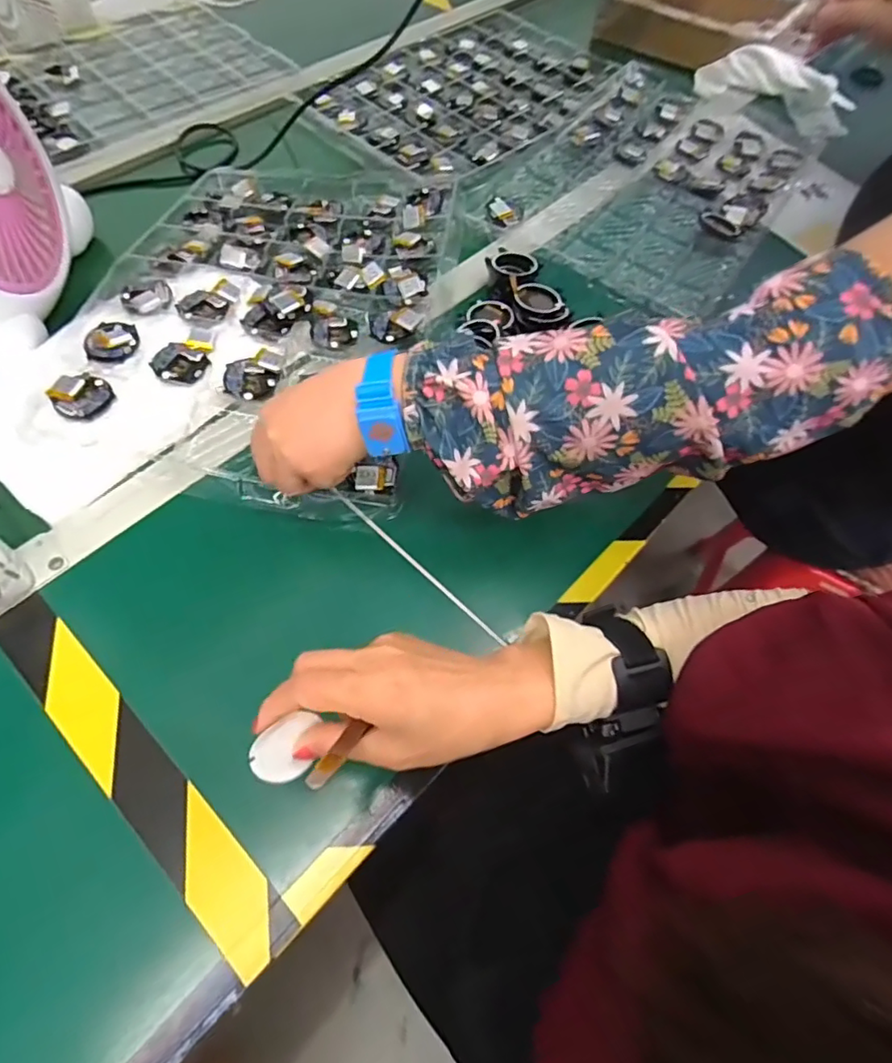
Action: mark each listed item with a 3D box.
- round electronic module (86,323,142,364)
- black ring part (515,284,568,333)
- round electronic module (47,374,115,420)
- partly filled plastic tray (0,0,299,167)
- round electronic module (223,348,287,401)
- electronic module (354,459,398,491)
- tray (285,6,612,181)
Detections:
[{"bbox_3d":[-0.286,-0.165,0.474,0.042,0.010,0.046,1,63,-1],"label":"round electronic module"},{"bbox_3d":[0.089,-0.216,0.541,0.046,0.033,0.050,-24,66,-13],"label":"black ring part"},{"bbox_3d":[-0.293,-0.110,0.447,0.044,0.009,0.041,1,63,-1],"label":"round electronic module"},{"bbox_3d":[-0.428,-0.637,0.768,0.351,0.015,0.304,-41,71,-19],"label":"partly filled plastic tray"},{"bbox_3d":[-0.167,-0.137,0.485,0.046,0.011,0.052,6,63,1],"label":"round electronic module"},{"bbox_3d":[-0.057,-0.045,0.458,0.034,0.009,0.025,-2,74,4],"label":"electronic module"},{"bbox_3d":[0.032,-0.628,0.789,0.275,0.013,0.425,41,67,18],"label":"tray"}]

